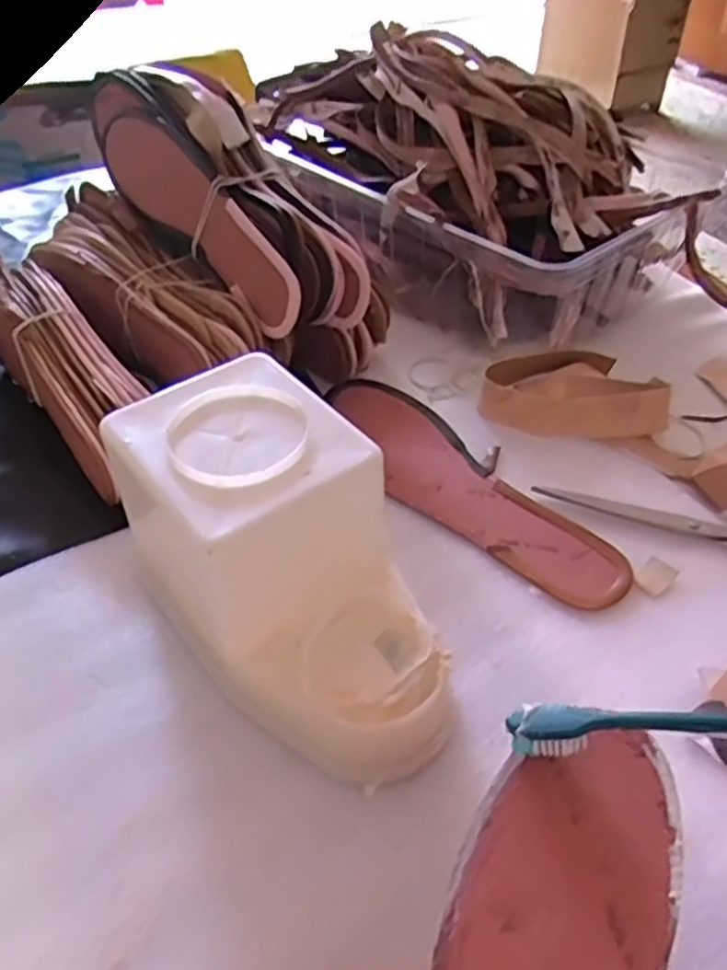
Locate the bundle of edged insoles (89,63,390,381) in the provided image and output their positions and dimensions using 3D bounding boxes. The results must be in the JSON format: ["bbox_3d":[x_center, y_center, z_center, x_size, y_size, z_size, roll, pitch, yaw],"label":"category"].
[{"bbox_3d":[-0.109,-0.212,0.552,0.081,0.108,0.275,-36,76,-30],"label":"bundle of edged insoles"}]

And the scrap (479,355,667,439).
[{"bbox_3d":[0.150,-0.067,0.526,0.133,0.030,0.077,-5,46,-5],"label":"scrap"}]

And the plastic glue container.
[{"bbox_3d":[-0.038,0.041,0.357,0.106,0.114,0.190,-23,50,-21],"label":"plastic glue container"}]

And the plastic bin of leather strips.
[{"bbox_3d":[0.065,-0.274,0.651,0.239,0.157,0.421,-34,55,-29],"label":"plastic bin of leather strips"}]

